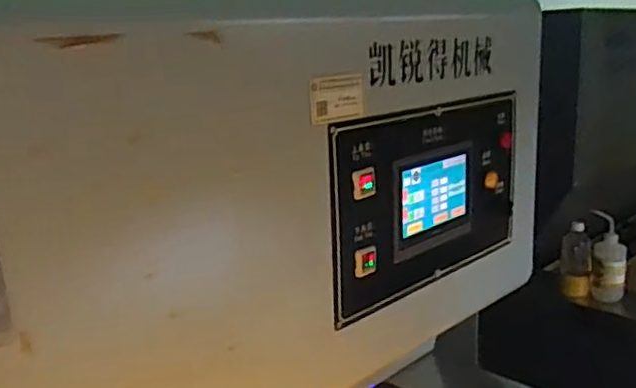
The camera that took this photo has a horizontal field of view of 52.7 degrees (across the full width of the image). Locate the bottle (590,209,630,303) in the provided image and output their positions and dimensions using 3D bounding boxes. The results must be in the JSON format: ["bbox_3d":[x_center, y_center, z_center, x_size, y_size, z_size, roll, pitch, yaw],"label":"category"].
[{"bbox_3d":[0.705,0.157,1.560,0.078,0.213,0.080,1,15,13],"label":"bottle"}]

